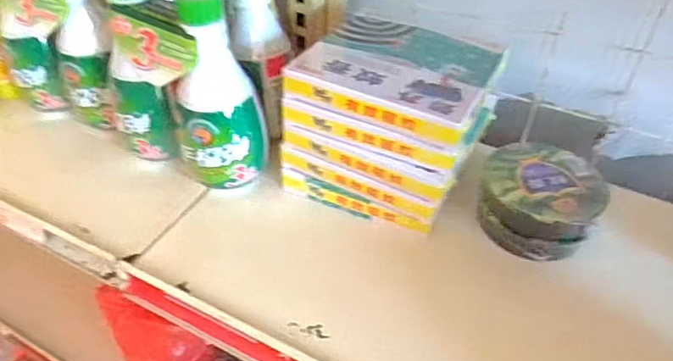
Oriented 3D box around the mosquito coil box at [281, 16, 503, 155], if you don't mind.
[{"bbox_3d":[0.053,-0.089,0.402,0.141,0.022,0.131,21,47,19],"label":"mosquito coil box"}]

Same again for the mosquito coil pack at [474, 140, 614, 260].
[{"bbox_3d":[0.167,0.015,0.414,0.090,0.045,0.096,8,44,7],"label":"mosquito coil pack"}]

